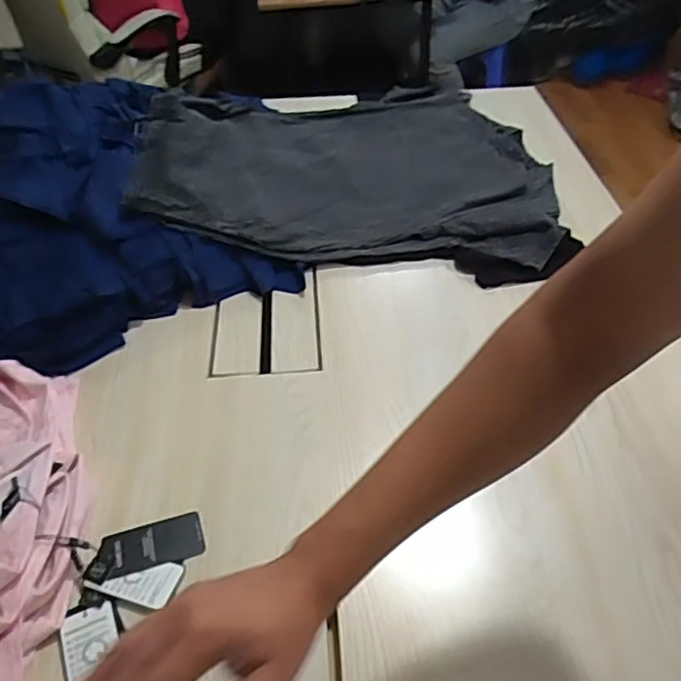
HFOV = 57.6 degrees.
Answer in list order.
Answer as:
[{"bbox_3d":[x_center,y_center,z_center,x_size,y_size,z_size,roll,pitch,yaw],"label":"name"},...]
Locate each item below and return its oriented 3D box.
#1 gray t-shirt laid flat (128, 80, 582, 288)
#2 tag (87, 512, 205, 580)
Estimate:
[{"bbox_3d":[0.036,-0.340,1.118,0.678,0.134,0.605,4,45,3],"label":"gray t-shirt laid flat"},{"bbox_3d":[-0.198,0.210,0.633,0.111,0.006,0.051,-13,47,-14],"label":"tag"}]

